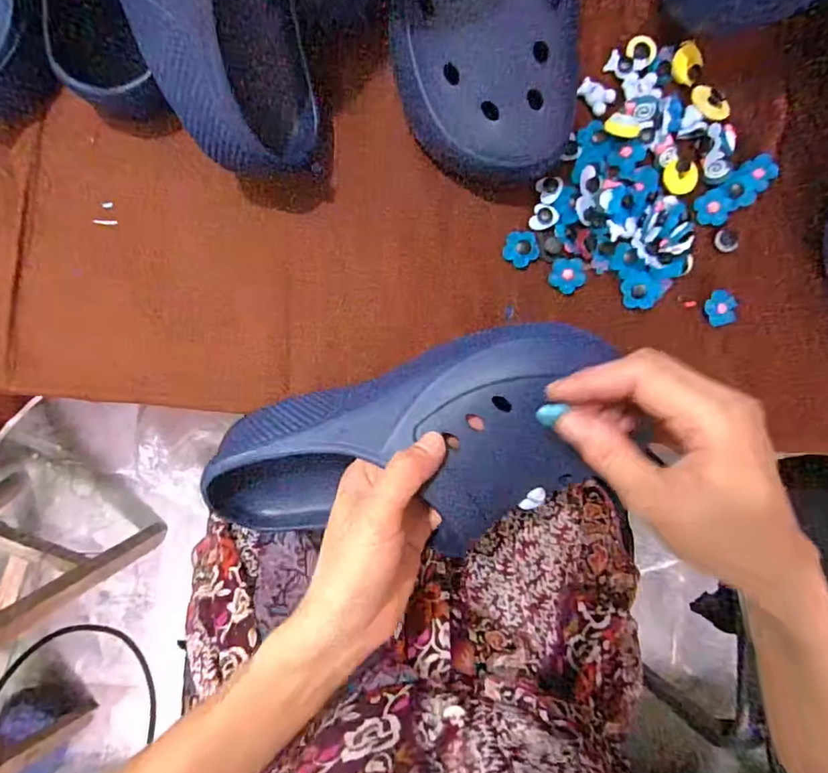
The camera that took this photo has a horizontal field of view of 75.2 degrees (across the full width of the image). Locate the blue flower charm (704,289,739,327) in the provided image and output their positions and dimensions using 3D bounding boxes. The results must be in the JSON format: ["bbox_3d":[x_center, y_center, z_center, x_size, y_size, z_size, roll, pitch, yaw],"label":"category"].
[{"bbox_3d":[0.216,-0.055,0.378,0.022,0.006,0.026,-6,96,15],"label":"blue flower charm"}]

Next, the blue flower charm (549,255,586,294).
[{"bbox_3d":[0.108,-0.078,0.376,0.024,0.004,0.025,-4,92,-1],"label":"blue flower charm"}]

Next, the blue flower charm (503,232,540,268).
[{"bbox_3d":[0.076,-0.097,0.378,0.024,0.004,0.025,-2,92,-1],"label":"blue flower charm"}]

